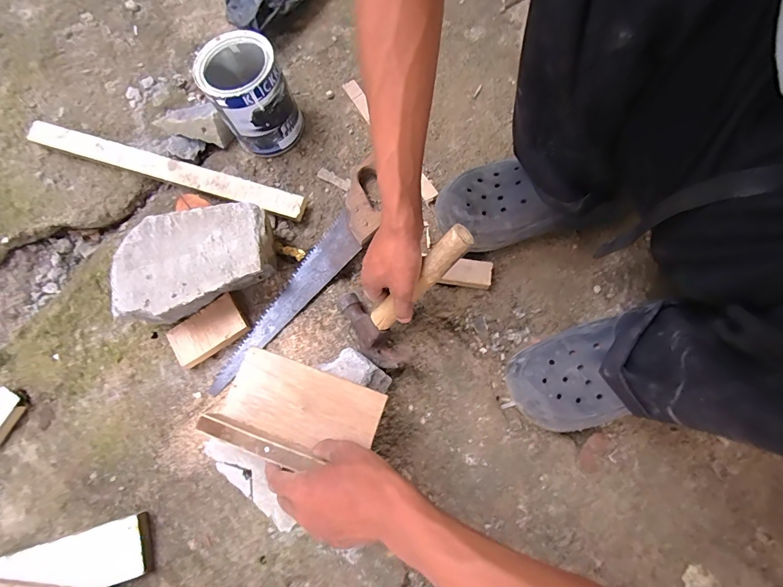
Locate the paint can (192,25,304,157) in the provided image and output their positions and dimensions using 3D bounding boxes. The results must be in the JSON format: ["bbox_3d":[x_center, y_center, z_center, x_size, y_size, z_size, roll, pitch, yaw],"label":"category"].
[{"bbox_3d":[-0.204,-0.289,0.572,0.109,0.130,0.112,0,75,1],"label":"paint can"}]

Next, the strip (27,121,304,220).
[{"bbox_3d":[-0.351,-0.194,0.594,0.456,0.015,0.037,18,80,7],"label":"strip"}]

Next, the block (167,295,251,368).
[{"bbox_3d":[-0.255,0.053,0.537,0.100,0.019,0.061,-34,77,-7],"label":"block"}]

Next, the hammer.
[{"bbox_3d":[0.020,0.003,0.451,0.034,0.210,0.112,-18,70,-48],"label":"hammer"}]

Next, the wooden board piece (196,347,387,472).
[{"bbox_3d":[-0.103,0.128,0.412,0.171,0.039,0.095,19,76,6],"label":"wooden board piece"}]

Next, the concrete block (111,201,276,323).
[{"bbox_3d":[-0.260,-0.037,0.531,0.196,0.081,0.148,-8,75,-1],"label":"concrete block"}]

